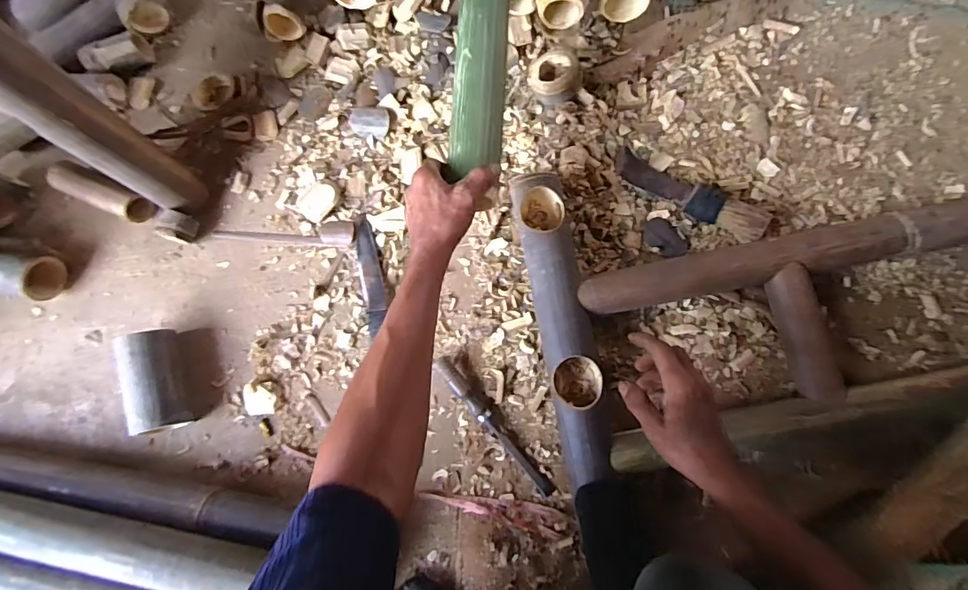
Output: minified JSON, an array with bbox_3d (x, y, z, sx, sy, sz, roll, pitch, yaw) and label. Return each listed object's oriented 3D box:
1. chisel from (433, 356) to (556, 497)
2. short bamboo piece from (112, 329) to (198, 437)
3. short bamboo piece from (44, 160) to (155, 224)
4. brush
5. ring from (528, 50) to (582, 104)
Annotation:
[{"bbox_3d":[0.014,0.189,0.669,0.022,0.023,0.244,-40,80,-1],"label":"chisel"},{"bbox_3d":[-0.483,0.129,0.691,0.080,0.075,0.146,-11,81,3],"label":"short bamboo piece"},{"bbox_3d":[-0.612,-0.162,0.752,0.161,0.057,0.051,24,84,8],"label":"short bamboo piece"},{"bbox_3d":[0.296,-0.148,0.680,0.232,0.041,0.053,33,86,9],"label":"brush"},{"bbox_3d":[0.109,-0.340,0.717,0.077,0.051,0.084,-1,82,5],"label":"ring"}]

